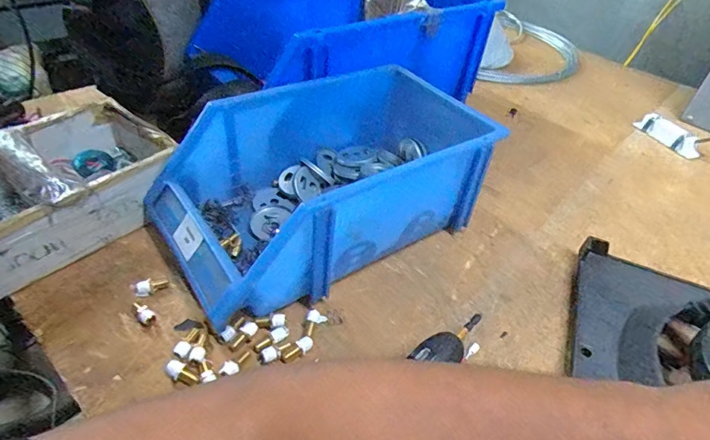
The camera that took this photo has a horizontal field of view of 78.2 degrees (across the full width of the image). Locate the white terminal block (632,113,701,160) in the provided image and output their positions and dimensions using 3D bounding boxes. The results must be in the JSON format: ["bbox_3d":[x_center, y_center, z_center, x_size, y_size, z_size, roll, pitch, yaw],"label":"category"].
[{"bbox_3d":[0.537,-0.147,0.747,0.031,0.028,0.109,-12,45,-20],"label":"white terminal block"}]

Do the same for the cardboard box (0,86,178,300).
[{"bbox_3d":[-0.308,-0.038,0.458,0.156,0.091,0.227,30,47,24],"label":"cardboard box"}]

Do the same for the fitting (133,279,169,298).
[{"bbox_3d":[-0.193,0.064,0.414,0.030,0.012,0.012,-16,47,-24],"label":"fitting"}]

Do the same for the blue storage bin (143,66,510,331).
[{"bbox_3d":[-0.027,-0.044,0.469,0.335,0.128,0.192,-22,50,-29],"label":"blue storage bin"}]

